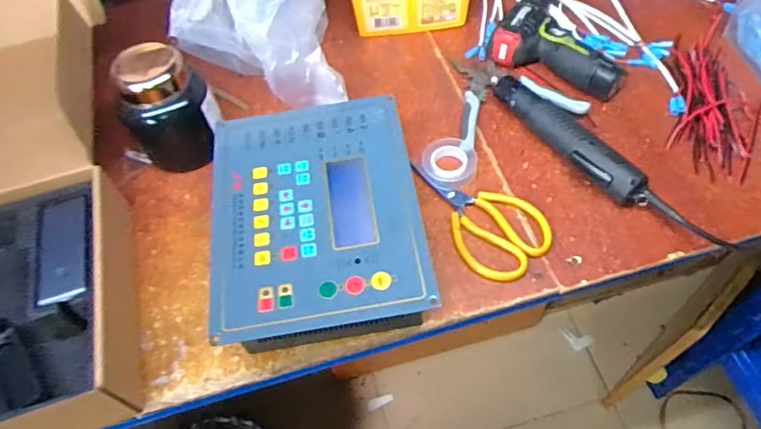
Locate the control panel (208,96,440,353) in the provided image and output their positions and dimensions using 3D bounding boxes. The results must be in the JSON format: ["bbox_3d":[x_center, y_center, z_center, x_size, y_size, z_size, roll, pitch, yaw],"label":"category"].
[{"bbox_3d":[-0.064,0.006,0.569,0.204,0.083,0.267,-8,58,-1],"label":"control panel"}]

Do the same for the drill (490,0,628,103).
[{"bbox_3d":[0.251,-0.241,0.715,0.174,0.045,0.148,20,62,16],"label":"drill"}]

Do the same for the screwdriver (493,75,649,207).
[{"bbox_3d":[0.217,-0.092,0.630,0.045,0.042,0.232,-38,63,-18],"label":"screwdriver"}]

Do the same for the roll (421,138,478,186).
[{"bbox_3d":[0.083,-0.064,0.633,0.063,0.018,0.070,20,62,16],"label":"roll"}]

